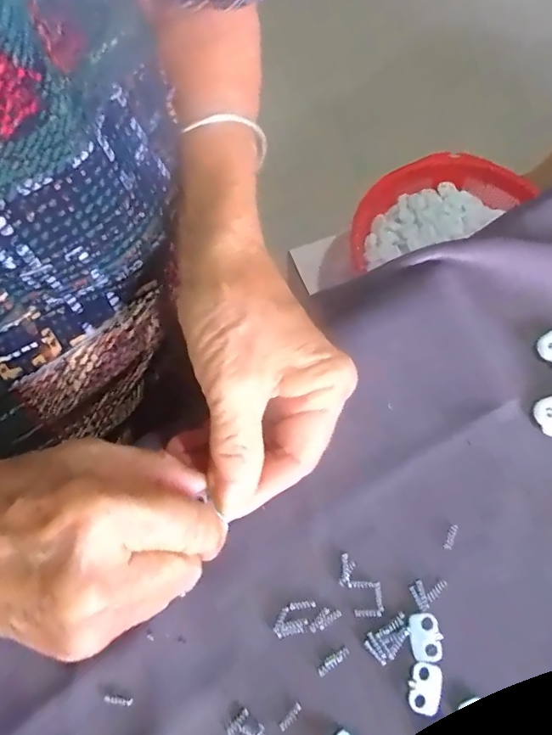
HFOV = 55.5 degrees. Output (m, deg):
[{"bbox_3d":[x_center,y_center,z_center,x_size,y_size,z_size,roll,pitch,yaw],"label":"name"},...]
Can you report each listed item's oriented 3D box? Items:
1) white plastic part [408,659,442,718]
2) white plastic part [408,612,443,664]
[{"bbox_3d":[0.062,0.133,0.217,0.013,0.004,0.019,7,67,3],"label":"white plastic part"},{"bbox_3d":[0.064,0.116,0.225,0.013,0.004,0.019,-7,67,-3],"label":"white plastic part"}]

